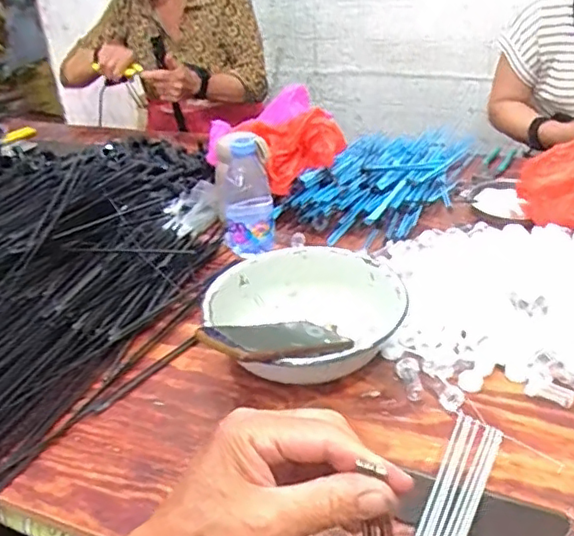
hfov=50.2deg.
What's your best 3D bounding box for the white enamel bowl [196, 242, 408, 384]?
[{"bbox_3d":[0.015,0.044,0.660,0.212,0.068,0.198,-4,30,2],"label":"white enamel bowl"}]

